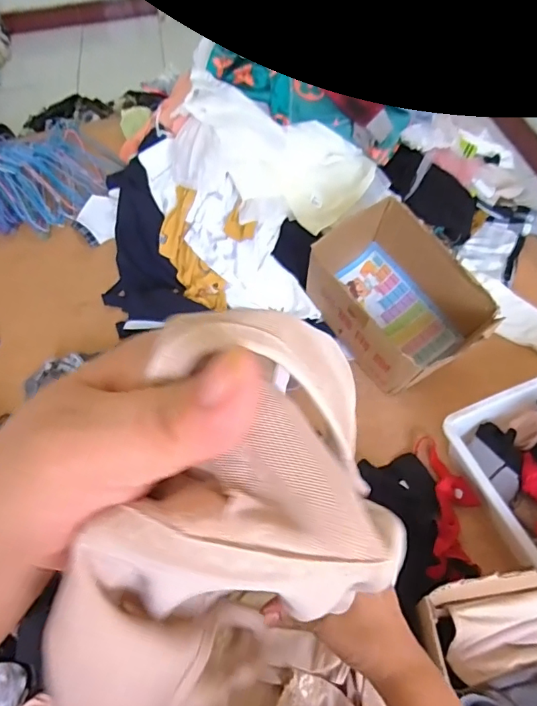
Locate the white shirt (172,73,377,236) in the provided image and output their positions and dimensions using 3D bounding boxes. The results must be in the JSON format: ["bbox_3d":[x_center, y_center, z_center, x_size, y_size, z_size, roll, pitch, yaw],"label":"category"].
[{"bbox_3d":[0.001,-0.445,1.102,0.464,0.102,0.239,20,97,-6],"label":"white shirt"}]

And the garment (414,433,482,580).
[{"bbox_3d":[0.314,0.259,0.825,0.099,0.049,0.250,4,57,7],"label":"garment"}]

